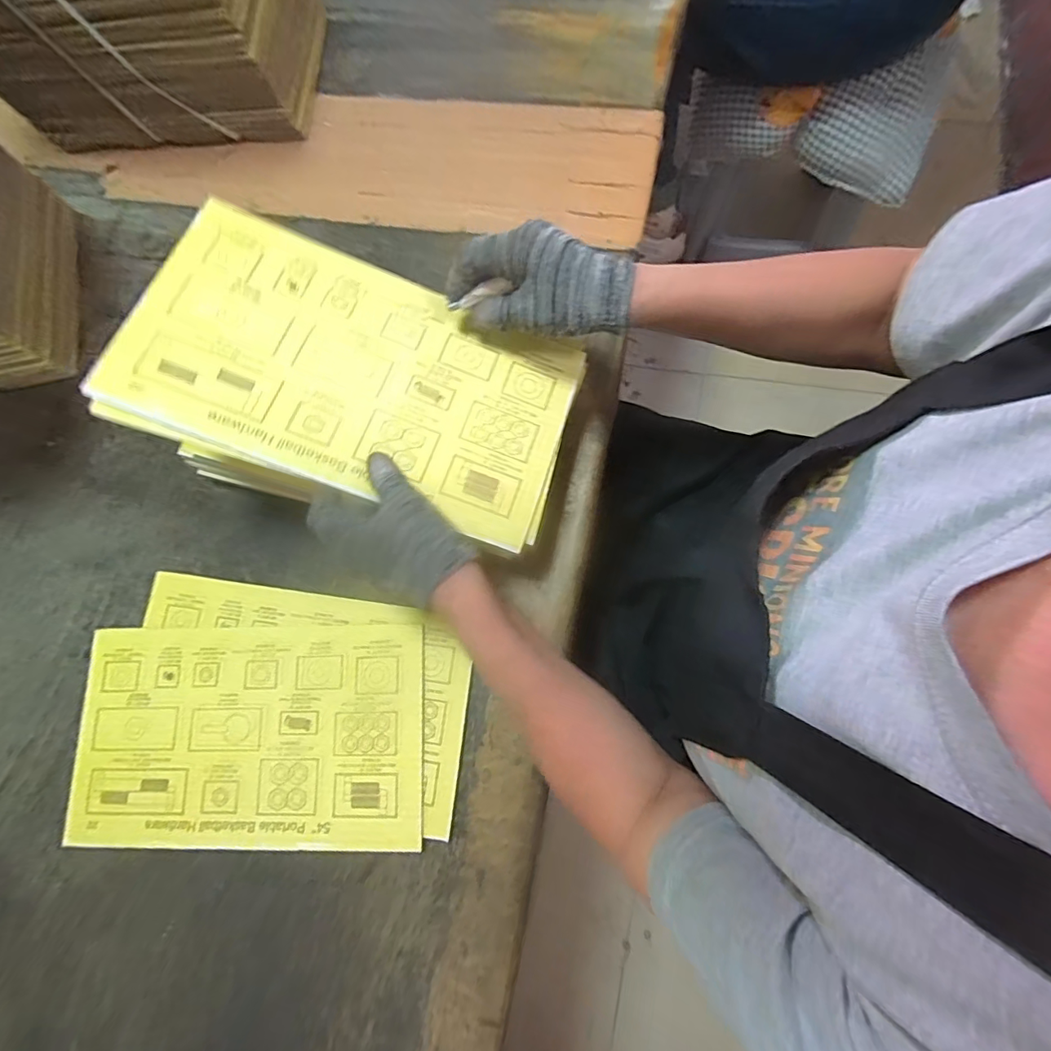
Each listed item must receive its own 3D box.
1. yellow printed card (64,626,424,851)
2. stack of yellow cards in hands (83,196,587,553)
[{"bbox_3d":[-0.232,0.175,0.411,0.289,0.005,0.169,-1,74,2],"label":"yellow printed card"},{"bbox_3d":[-0.121,-0.114,0.370,0.315,0.007,0.180,19,76,-8],"label":"stack of yellow cards in hands"}]

